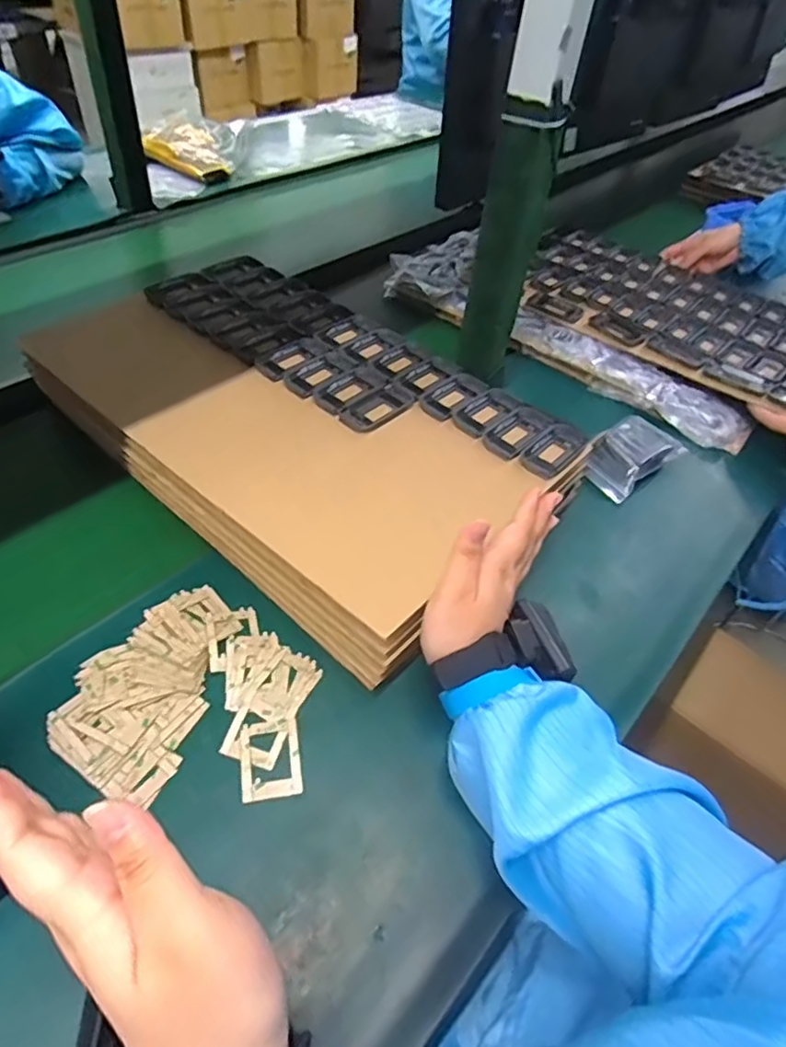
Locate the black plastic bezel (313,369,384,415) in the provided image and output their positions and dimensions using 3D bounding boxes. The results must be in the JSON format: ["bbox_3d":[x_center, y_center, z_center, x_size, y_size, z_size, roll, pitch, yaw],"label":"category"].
[{"bbox_3d":[-0.046,-0.137,0.631,0.040,0.014,0.078,30,52,20],"label":"black plastic bezel"}]

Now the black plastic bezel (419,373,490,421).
[{"bbox_3d":[0.065,-0.136,0.636,0.039,0.009,0.088,37,54,24],"label":"black plastic bezel"}]

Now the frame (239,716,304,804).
[{"bbox_3d":[-0.086,0.165,0.427,0.041,0.004,0.054,-6,51,-11],"label":"frame"}]

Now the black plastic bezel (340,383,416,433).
[{"bbox_3d":[-0.017,-0.118,0.616,0.044,0.014,0.078,35,53,23],"label":"black plastic bezel"}]

